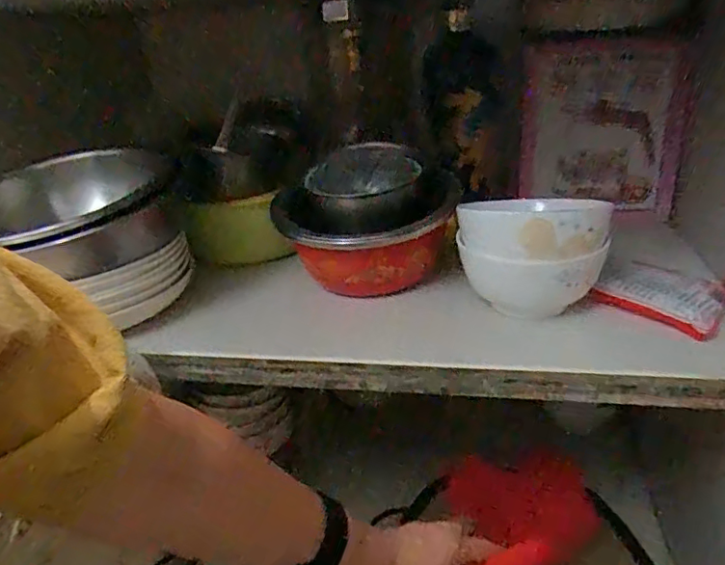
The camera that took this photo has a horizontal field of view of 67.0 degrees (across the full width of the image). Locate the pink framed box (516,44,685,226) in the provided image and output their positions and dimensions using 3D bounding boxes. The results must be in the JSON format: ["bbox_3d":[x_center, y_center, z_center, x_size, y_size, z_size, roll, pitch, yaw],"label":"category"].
[{"bbox_3d":[0.288,-0.186,0.678,0.185,0.198,0.027,9,29,28],"label":"pink framed box"}]

